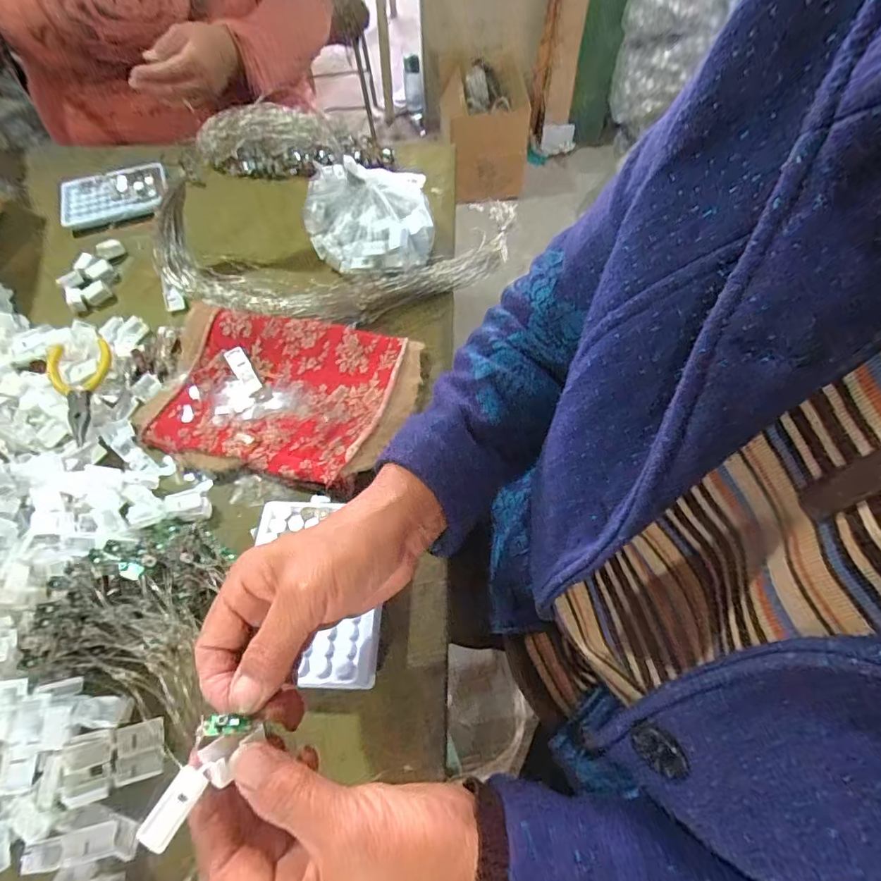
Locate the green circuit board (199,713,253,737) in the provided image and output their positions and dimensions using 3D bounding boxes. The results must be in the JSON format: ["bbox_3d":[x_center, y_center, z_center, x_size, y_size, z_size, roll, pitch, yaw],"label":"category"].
[{"bbox_3d":[-0.096,0.127,0.218,0.021,0.005,0.008,11,55,-25],"label":"green circuit board"}]

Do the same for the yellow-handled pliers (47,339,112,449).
[{"bbox_3d":[-0.336,-0.052,0.456,0.048,0.021,0.117,-20,61,-12],"label":"yellow-handled pliers"}]

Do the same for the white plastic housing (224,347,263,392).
[{"bbox_3d":[-0.190,-0.068,0.470,0.017,0.009,0.052,-32,64,-18],"label":"white plastic housing"}]

